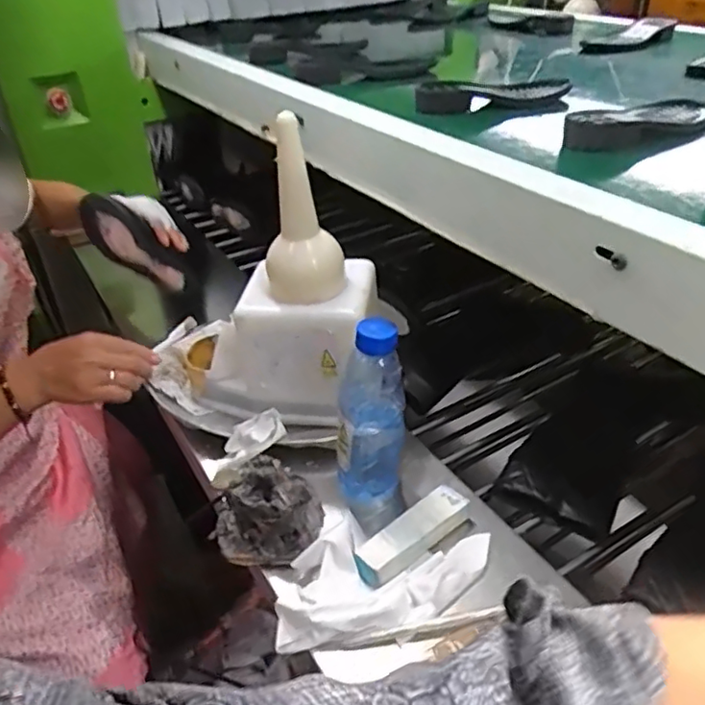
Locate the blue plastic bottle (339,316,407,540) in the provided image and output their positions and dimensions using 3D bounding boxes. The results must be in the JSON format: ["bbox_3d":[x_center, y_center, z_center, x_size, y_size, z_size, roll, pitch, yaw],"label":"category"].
[{"bbox_3d":[0.018,0.076,0.648,0.066,0.247,0.053,-6,34,-1],"label":"blue plastic bottle"}]

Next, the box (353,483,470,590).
[{"bbox_3d":[0.061,0.183,0.622,0.133,0.023,0.042,-29,41,-31],"label":"box"}]

